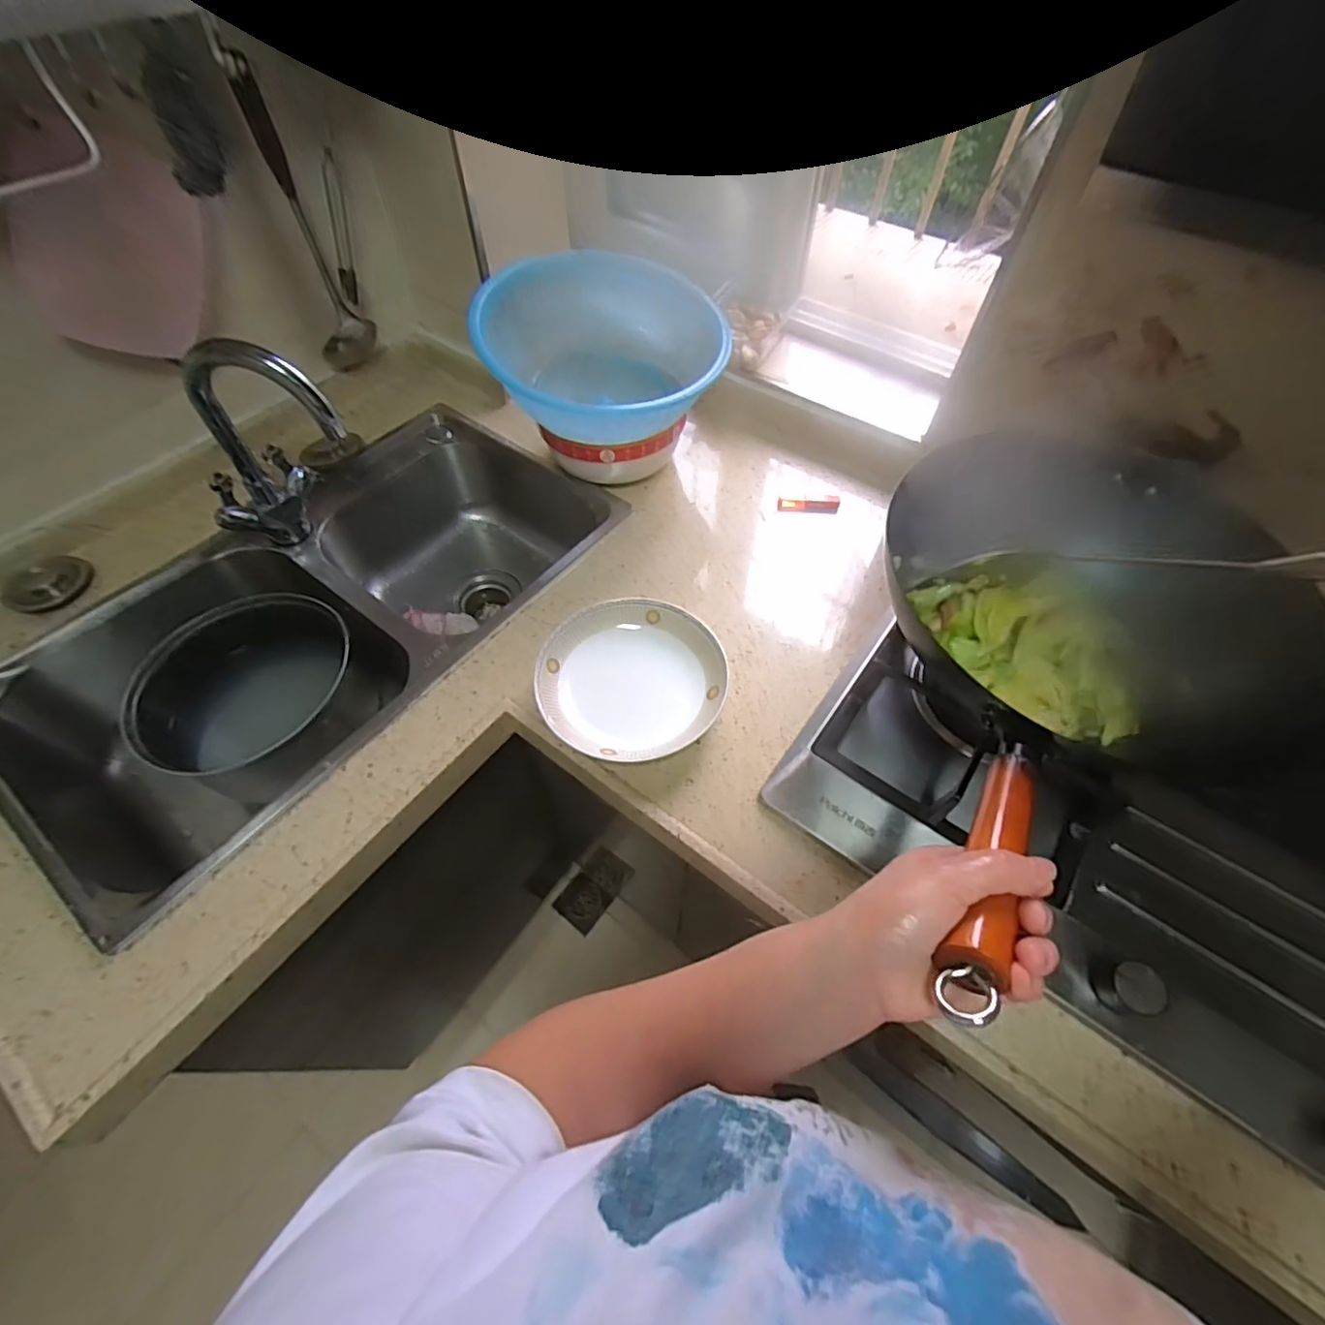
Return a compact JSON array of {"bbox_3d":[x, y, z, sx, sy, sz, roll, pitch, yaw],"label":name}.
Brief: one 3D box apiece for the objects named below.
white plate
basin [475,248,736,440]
[{"bbox_3d":[-0.030,0.015,0.593,0.180,0.034,0.174,1,54,-1],"label":"white plate"},{"bbox_3d":[-0.079,-0.396,0.748,0.279,0.122,0.279,1,56,-1],"label":"basin"}]

